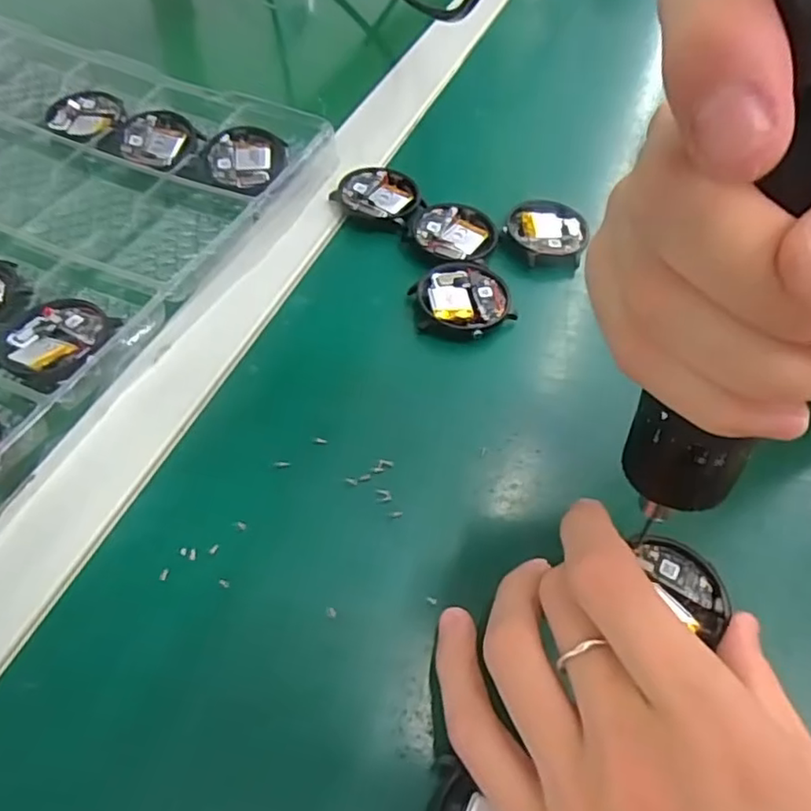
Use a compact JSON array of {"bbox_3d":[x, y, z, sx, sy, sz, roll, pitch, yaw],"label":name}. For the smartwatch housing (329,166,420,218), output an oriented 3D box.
[{"bbox_3d":[-0.016,-0.117,0.340,0.042,0.008,0.040,2,55,-2],"label":"smartwatch housing"}]

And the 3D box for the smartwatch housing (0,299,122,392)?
[{"bbox_3d":[-0.150,-0.029,0.266,0.046,0.010,0.050,26,57,14],"label":"smartwatch housing"}]

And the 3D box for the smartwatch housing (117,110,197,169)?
[{"bbox_3d":[-0.146,-0.153,0.351,0.042,0.010,0.037,13,55,6],"label":"smartwatch housing"}]

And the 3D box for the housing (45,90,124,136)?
[{"bbox_3d":[-0.193,-0.175,0.367,0.044,0.007,0.045,3,55,-2],"label":"housing"}]

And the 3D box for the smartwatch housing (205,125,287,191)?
[{"bbox_3d":[-0.091,-0.137,0.343,0.042,0.010,0.043,18,66,0],"label":"smartwatch housing"}]

